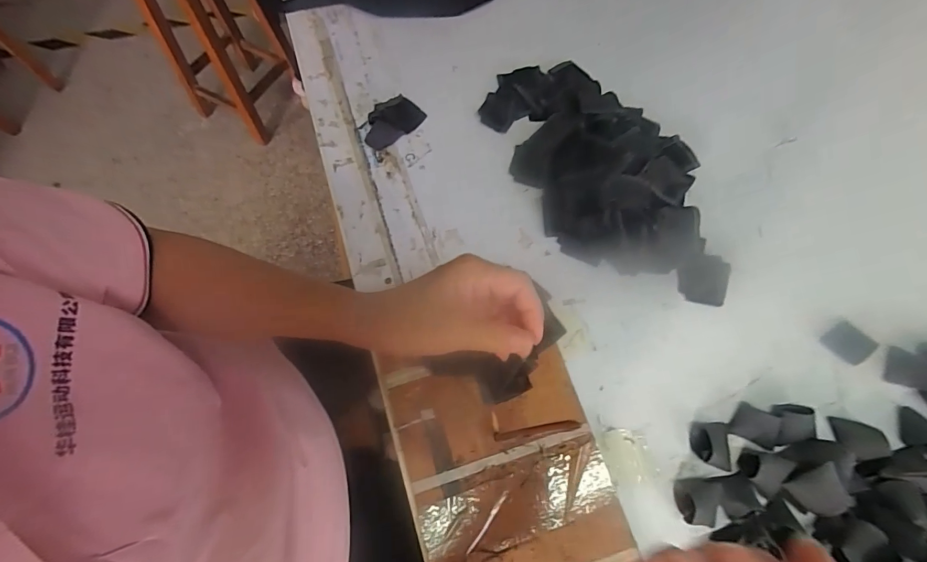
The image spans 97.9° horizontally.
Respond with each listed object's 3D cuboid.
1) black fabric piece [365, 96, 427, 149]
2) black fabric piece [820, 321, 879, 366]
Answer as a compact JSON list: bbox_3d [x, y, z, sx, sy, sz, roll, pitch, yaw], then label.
[{"bbox_3d":[-0.092,-0.202,0.511,0.082,0.019,0.048,-41,75,-15],"label":"black fabric piece"},{"bbox_3d":[0.421,0.068,0.440,0.041,0.005,0.042,-38,63,-10],"label":"black fabric piece"}]

